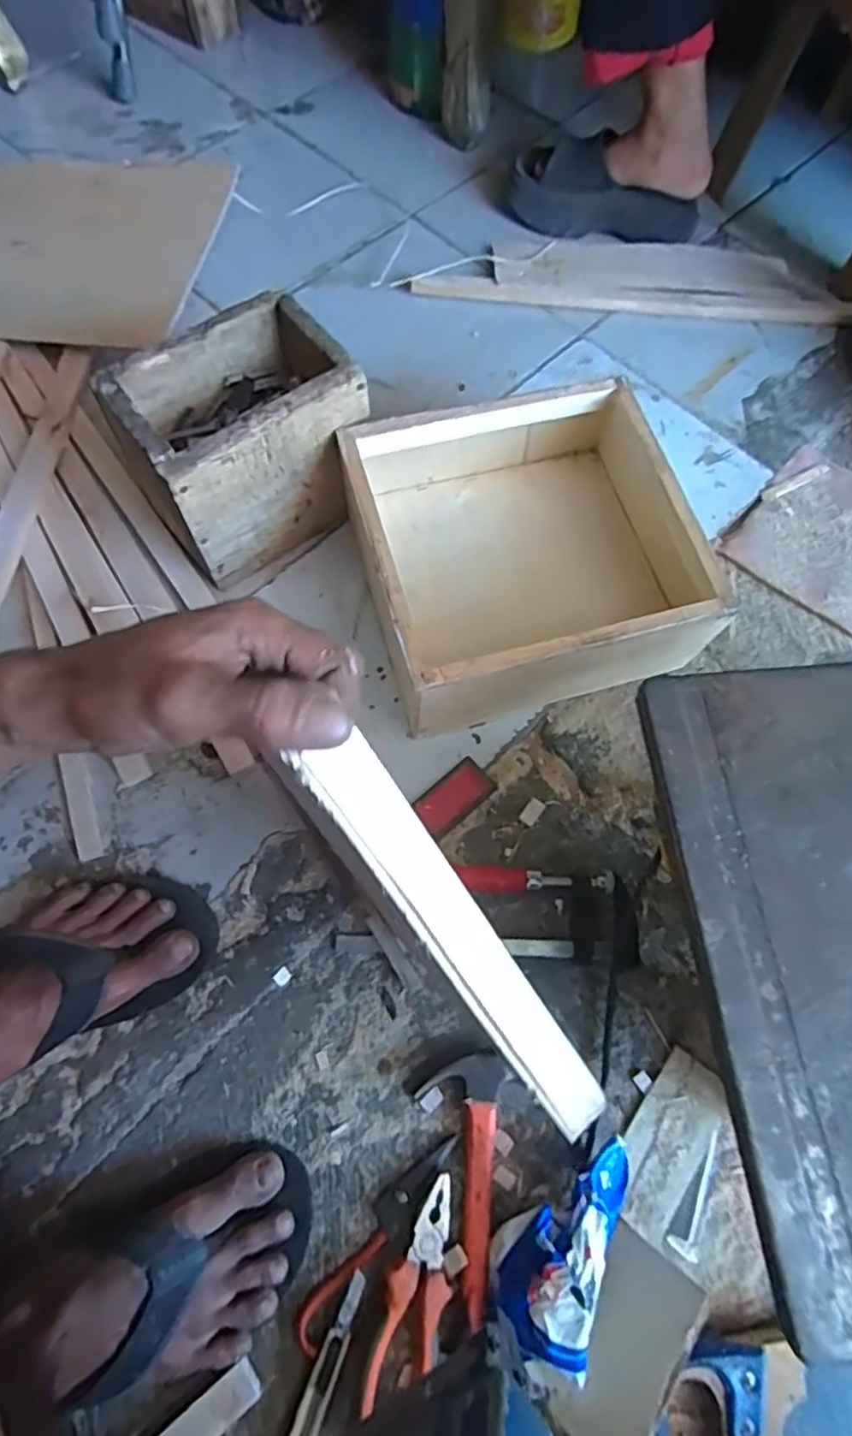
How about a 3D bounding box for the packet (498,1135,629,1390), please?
[{"bbox_3d":[0.094,0.379,0.478,0.067,0.040,0.164,24,69,7],"label":"packet"}]

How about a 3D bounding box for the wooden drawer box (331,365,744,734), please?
[{"bbox_3d":[0.089,-0.158,0.648,0.287,0.136,0.274,-15,70,-8],"label":"wooden drawer box"}]

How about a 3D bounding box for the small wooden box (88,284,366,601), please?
[{"bbox_3d":[-0.172,-0.258,0.647,0.201,0.160,0.134,-33,73,-14],"label":"small wooden box"}]

